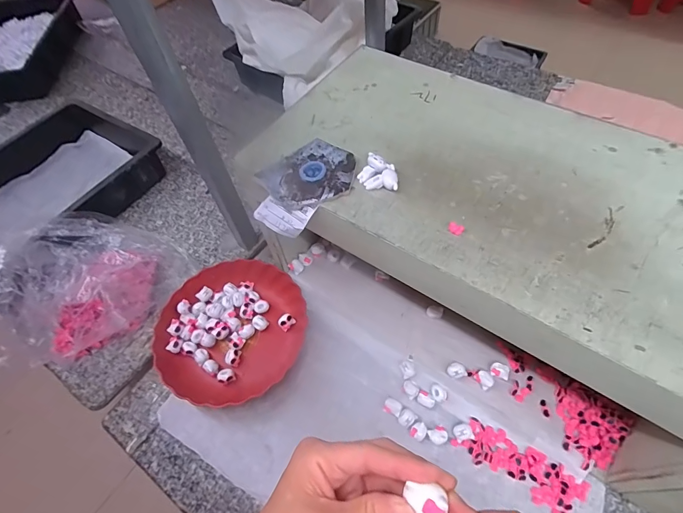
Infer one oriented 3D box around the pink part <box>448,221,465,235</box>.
[{"bbox_3d":[0.116,-0.028,0.386,0.016,0.008,0.010,15,59,13],"label":"pink part"}]

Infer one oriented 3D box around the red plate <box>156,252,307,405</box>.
[{"bbox_3d":[-0.183,0.120,0.642,0.231,0.050,0.236,-2,58,4],"label":"red plate"}]

